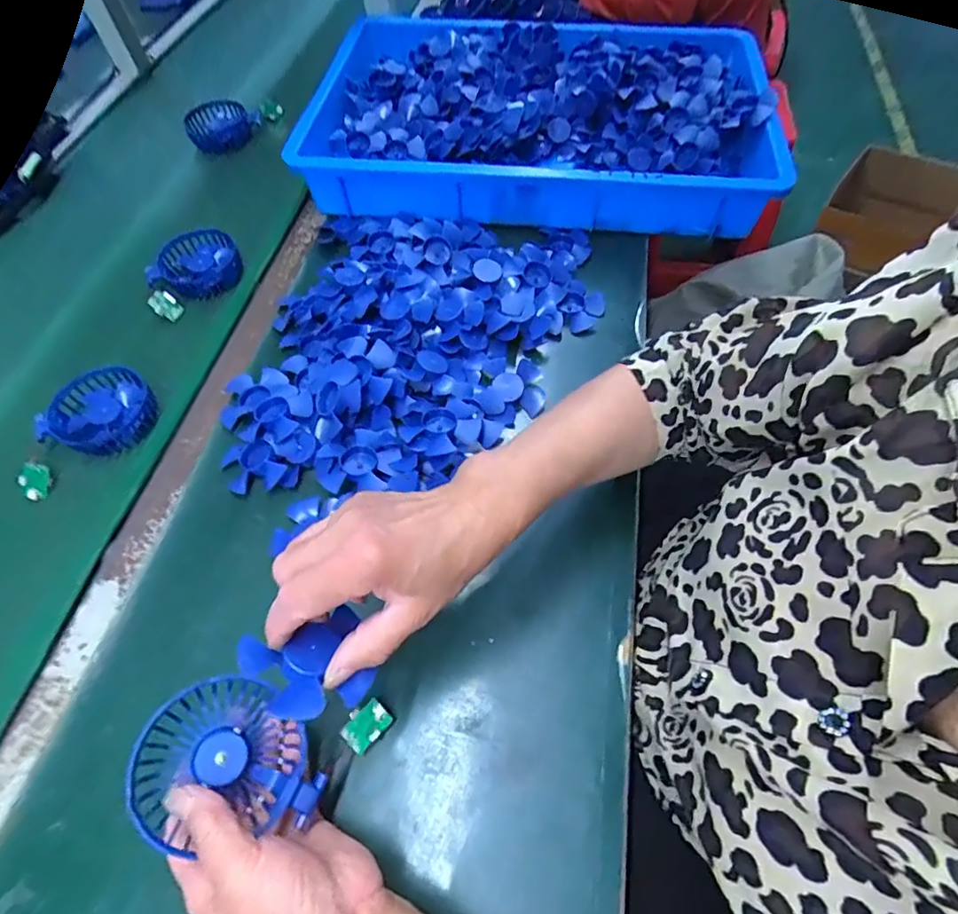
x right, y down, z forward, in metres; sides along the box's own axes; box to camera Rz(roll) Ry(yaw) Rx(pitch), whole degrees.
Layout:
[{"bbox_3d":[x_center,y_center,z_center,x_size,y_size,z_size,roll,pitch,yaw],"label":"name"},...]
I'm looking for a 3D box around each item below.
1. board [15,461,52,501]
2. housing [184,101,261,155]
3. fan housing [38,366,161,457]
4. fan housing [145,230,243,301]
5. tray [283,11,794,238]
[{"bbox_3d":[-0.407,0.022,0.482,0.026,0.004,0.035,11,92,-20],"label":"board"},{"bbox_3d":[-0.375,-0.485,0.772,0.098,0.040,0.084,-20,61,-10],"label":"housing"},{"bbox_3d":[-0.366,-0.045,0.513,0.095,0.024,0.087,12,61,9],"label":"fan housing"},{"bbox_3d":[-0.332,-0.221,0.616,0.101,0.028,0.084,-27,62,-14],"label":"fan housing"},{"bbox_3d":[0.076,-0.457,0.688,0.551,0.079,0.365,7,60,6],"label":"tray"}]

